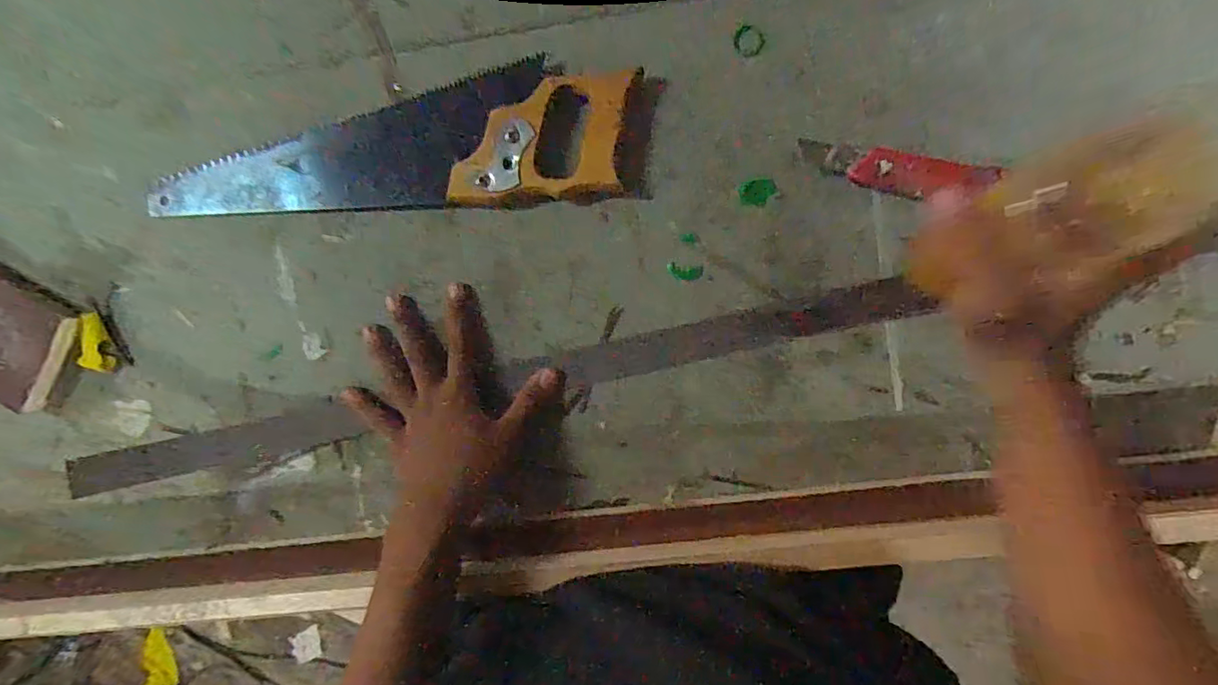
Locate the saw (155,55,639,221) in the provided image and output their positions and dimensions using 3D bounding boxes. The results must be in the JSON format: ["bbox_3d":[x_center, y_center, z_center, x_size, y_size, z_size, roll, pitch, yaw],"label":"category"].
[{"bbox_3d":[-0.181,-0.148,0.444,0.396,0.018,0.102,-5,91,7],"label":"saw"}]

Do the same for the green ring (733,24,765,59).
[{"bbox_3d":[0.104,-0.224,0.418,0.023,0.004,0.022,0,91,6],"label":"green ring"}]

